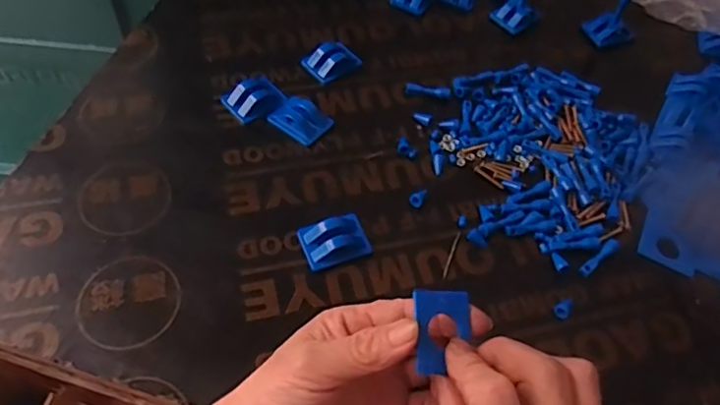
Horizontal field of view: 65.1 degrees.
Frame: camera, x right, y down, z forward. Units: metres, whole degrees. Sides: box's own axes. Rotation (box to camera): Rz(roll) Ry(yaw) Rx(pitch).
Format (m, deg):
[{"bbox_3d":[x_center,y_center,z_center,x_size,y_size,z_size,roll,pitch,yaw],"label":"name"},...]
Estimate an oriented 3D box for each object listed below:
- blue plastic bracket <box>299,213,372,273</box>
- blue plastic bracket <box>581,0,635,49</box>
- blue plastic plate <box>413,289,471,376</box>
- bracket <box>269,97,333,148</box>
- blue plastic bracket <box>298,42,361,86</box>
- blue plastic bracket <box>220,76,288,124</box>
[{"bbox_3d":[-0.017,0.027,0.391,0.044,0.012,0.032,-17,59,-15],"label":"blue plastic bracket"},{"bbox_3d":[0.244,-0.180,0.535,0.038,0.050,0.033,-15,59,-14],"label":"blue plastic bracket"},{"bbox_3d":[0.042,0.064,0.281,0.032,0.005,0.043,13,66,-23],"label":"blue plastic plate"},{"bbox_3d":[-0.047,-0.067,0.453,0.041,0.009,0.036,36,61,18],"label":"bracket"},{"bbox_3d":[-0.025,-0.123,0.492,0.033,0.011,0.044,41,62,20],"label":"blue plastic bracket"},{"bbox_3d":[-0.086,-0.084,0.457,0.042,0.013,0.034,-32,64,-23],"label":"blue plastic bracket"}]

